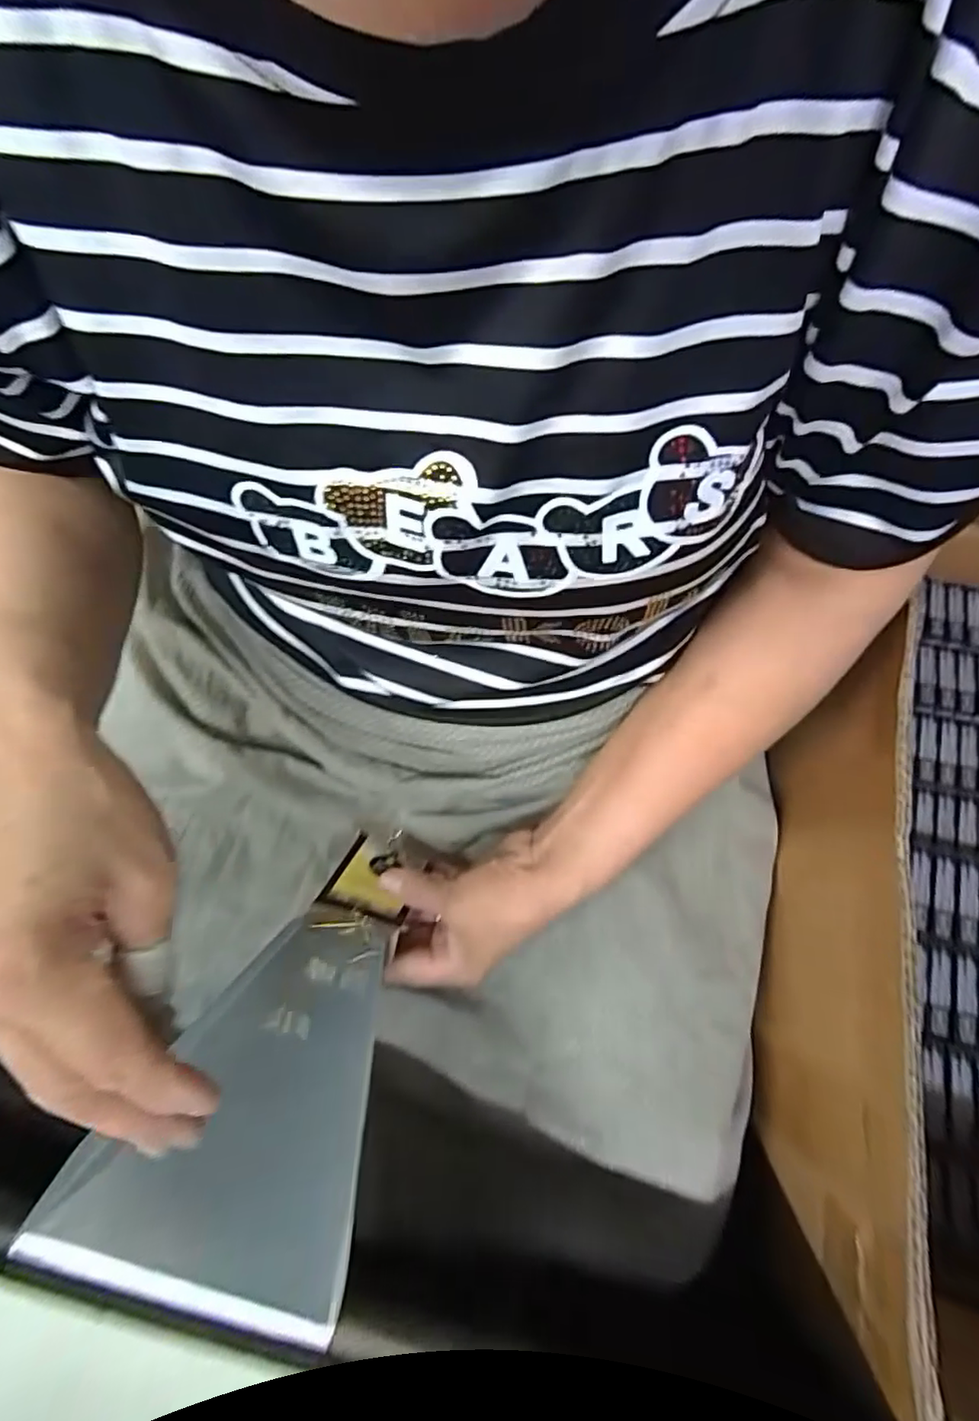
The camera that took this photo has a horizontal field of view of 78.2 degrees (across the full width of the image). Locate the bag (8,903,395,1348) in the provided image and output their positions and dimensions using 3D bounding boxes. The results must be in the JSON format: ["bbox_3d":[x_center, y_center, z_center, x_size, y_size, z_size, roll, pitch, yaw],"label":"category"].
[{"bbox_3d":[-0.099,0.167,0.290,0.113,0.015,0.177,11,28,5],"label":"bag"}]

